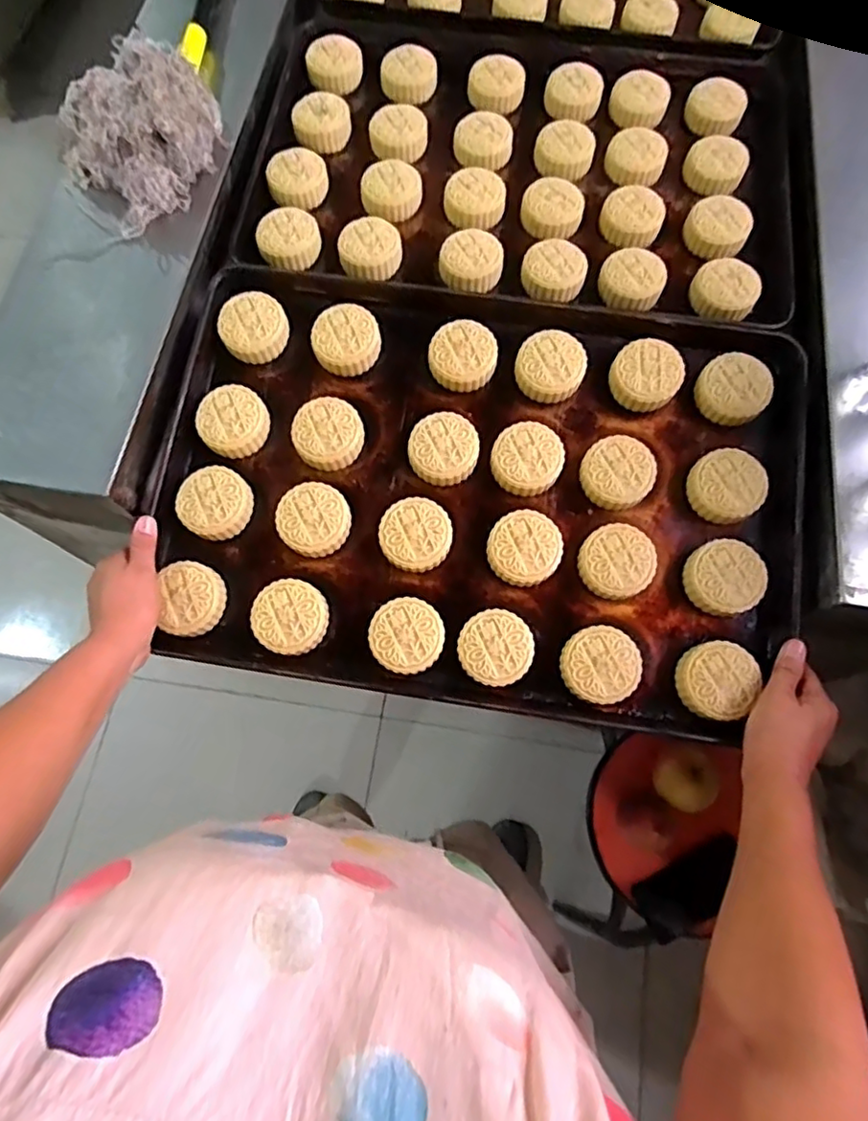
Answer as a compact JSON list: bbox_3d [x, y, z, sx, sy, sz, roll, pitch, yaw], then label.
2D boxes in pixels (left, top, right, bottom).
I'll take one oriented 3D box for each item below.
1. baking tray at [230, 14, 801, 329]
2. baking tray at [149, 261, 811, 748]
[{"bbox_3d":[0.100,-0.448,0.701,0.600,0.051,0.417,9,71,3],"label":"baking tray"},{"bbox_3d":[0.037,-0.067,0.579,0.592,0.039,0.393,9,78,3],"label":"baking tray"}]

